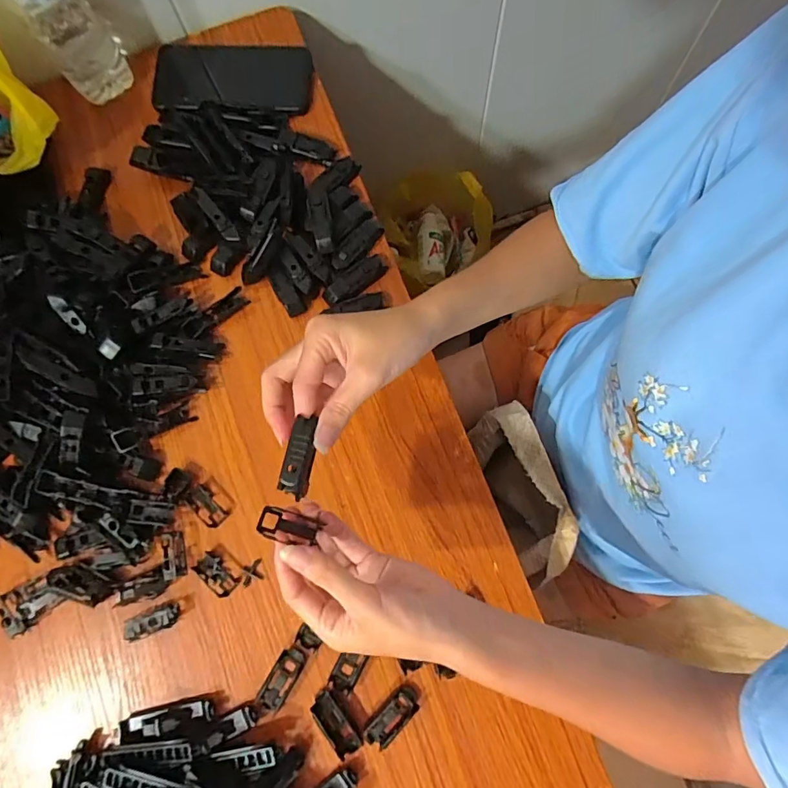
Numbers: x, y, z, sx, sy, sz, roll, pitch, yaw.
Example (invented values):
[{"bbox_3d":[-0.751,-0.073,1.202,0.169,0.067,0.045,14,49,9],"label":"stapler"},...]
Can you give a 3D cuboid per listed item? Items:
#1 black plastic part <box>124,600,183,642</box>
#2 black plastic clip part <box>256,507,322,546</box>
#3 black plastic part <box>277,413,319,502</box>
[{"bbox_3d":[-0.202,0.189,0.395,0.044,0.012,0.020,-22,78,-4],"label":"black plastic part"},{"bbox_3d":[-0.065,0.083,0.298,0.038,0.011,0.018,20,77,-25],"label":"black plastic clip part"},{"bbox_3d":[-0.055,0.036,0.279,0.017,0.009,0.047,7,73,2],"label":"black plastic part"}]

